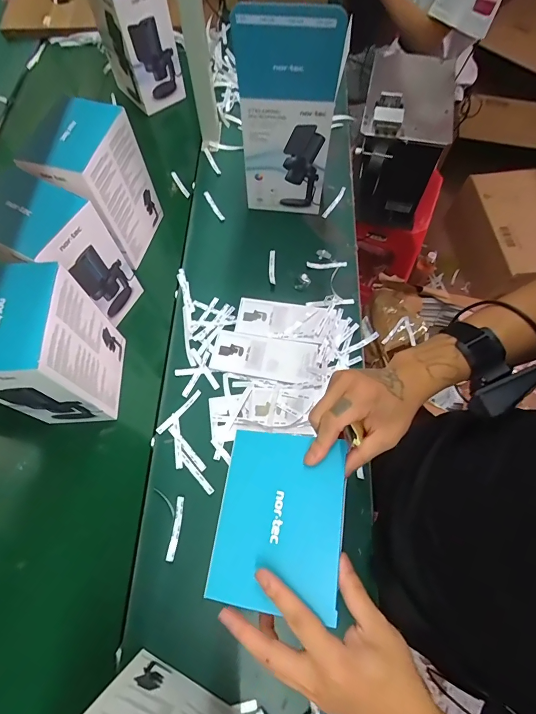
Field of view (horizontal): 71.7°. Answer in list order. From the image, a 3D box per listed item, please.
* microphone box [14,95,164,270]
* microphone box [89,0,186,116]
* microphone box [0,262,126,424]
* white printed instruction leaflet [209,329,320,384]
[{"bbox_3d":[-0.286,-0.286,0.664,0.093,0.239,0.154,17,69,6],"label":"microphone box"},{"bbox_3d":[-0.293,-0.717,0.820,0.115,0.216,0.139,-39,73,-15],"label":"microphone box"},{"bbox_3d":[-0.310,-0.007,0.534,0.115,0.217,0.152,-1,68,-1],"label":"microphone box"},{"bbox_3d":[-0.005,-0.003,0.656,0.179,0.006,0.083,10,68,4],"label":"white printed instruction leaflet"}]

